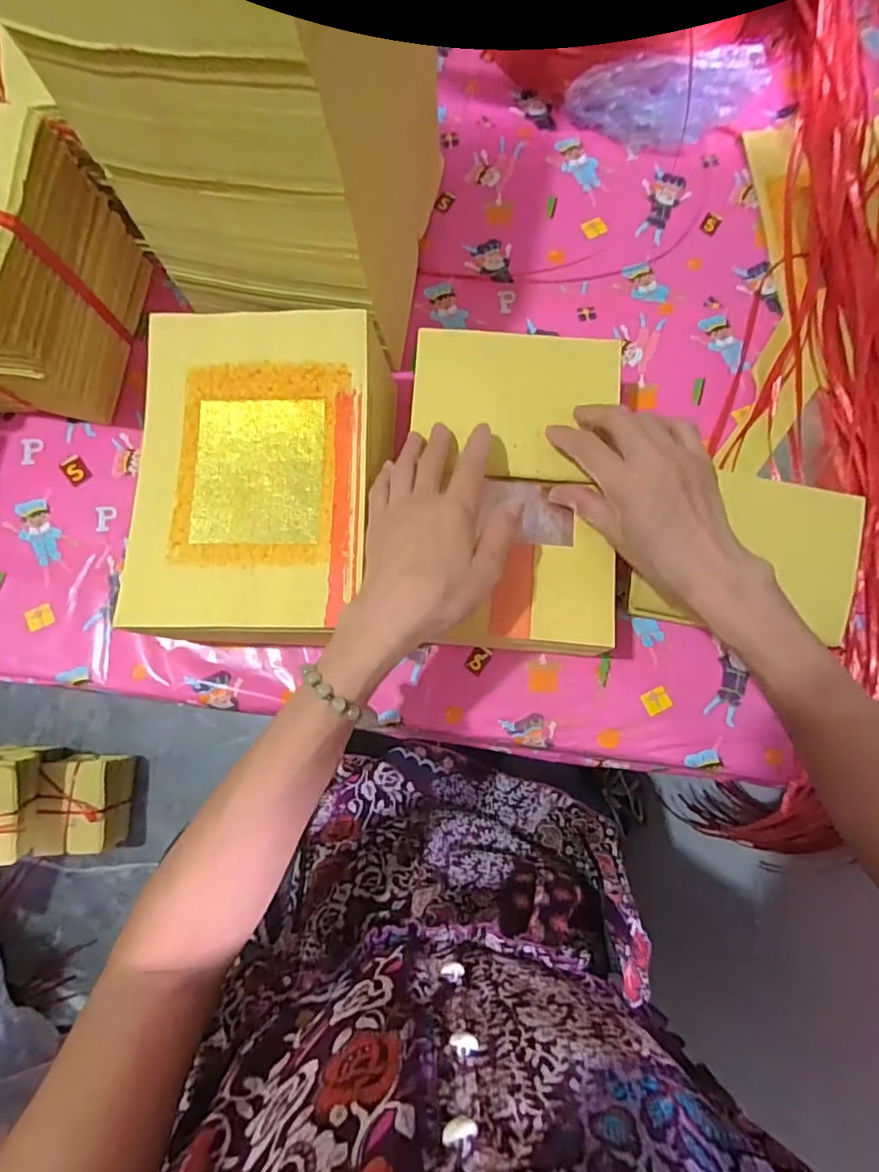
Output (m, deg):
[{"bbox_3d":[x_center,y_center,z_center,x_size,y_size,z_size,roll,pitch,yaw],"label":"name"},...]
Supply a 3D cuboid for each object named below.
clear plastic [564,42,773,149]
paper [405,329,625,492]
[{"bbox_3d":[0.218,-0.459,0.528,0.179,0.059,0.059,-11,79,-2],"label":"clear plastic"},{"bbox_3d":[0.056,-0.136,0.421,0.150,0.010,0.113,6,79,1],"label":"paper"}]

